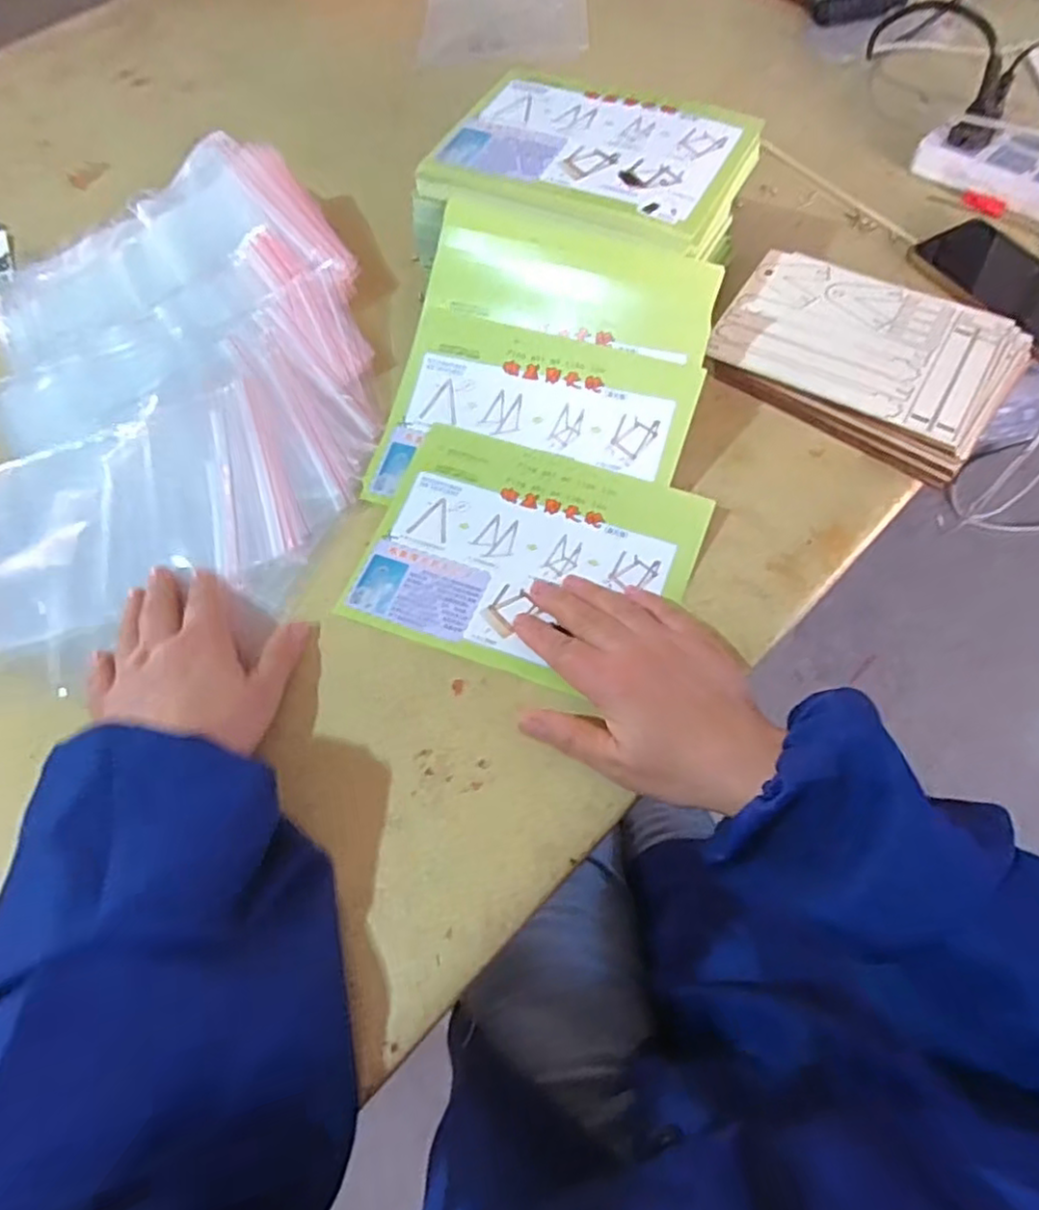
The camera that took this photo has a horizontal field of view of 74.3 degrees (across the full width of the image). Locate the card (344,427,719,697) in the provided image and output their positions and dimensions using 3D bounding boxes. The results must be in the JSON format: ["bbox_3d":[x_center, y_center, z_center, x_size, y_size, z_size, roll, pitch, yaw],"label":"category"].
[{"bbox_3d":[0.004,-0.034,0.459,0.208,0.011,0.159,18,71,13],"label":"card"}]

